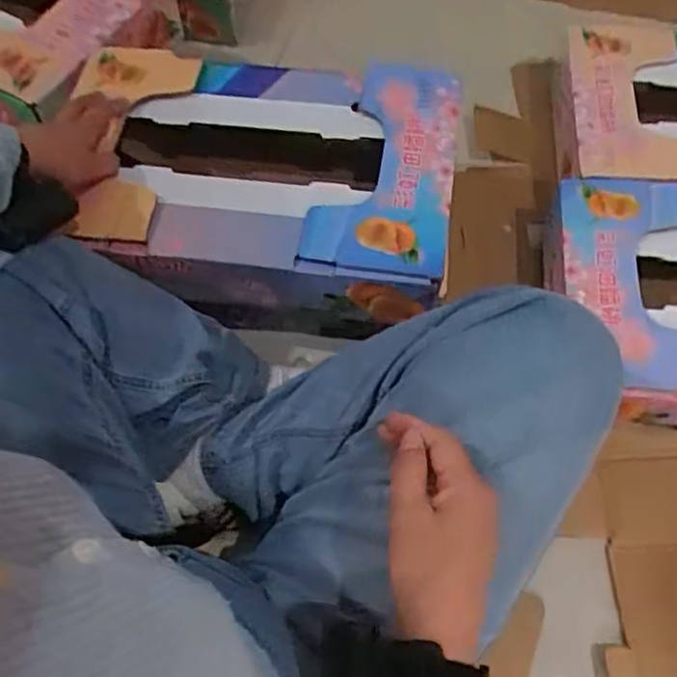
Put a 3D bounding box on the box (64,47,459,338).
[{"bbox_3d":[-0.075,-0.156,0.689,0.367,0.118,0.243,7,62,6],"label":"box"}]

